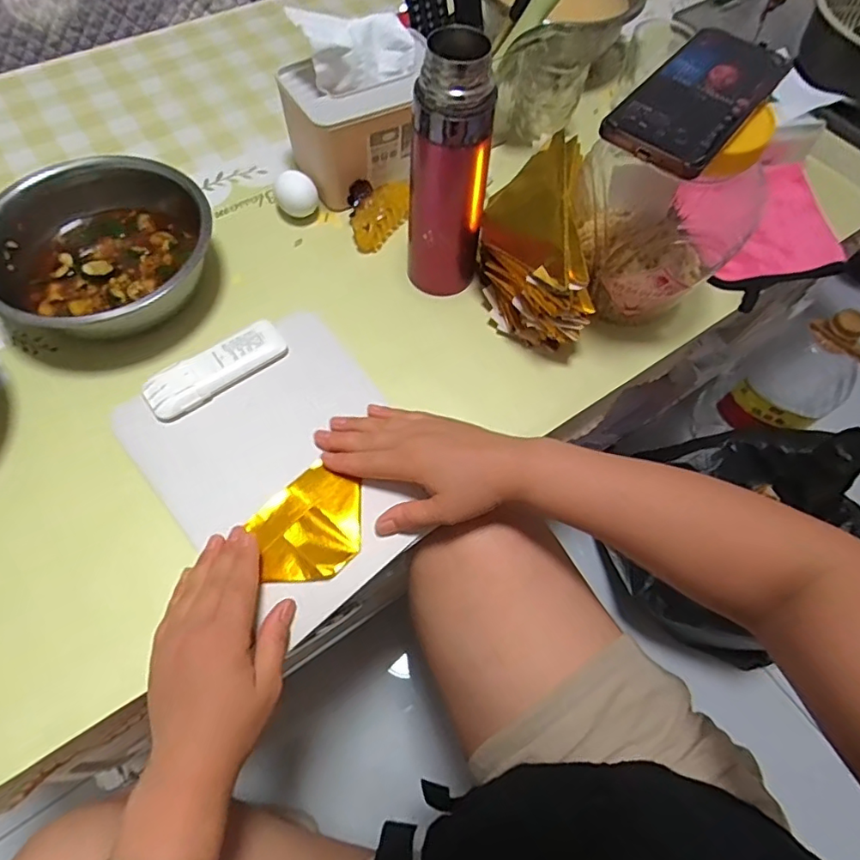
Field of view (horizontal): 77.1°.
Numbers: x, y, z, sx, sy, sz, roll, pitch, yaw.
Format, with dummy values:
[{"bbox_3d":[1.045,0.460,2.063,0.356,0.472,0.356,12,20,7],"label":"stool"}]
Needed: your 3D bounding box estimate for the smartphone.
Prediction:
[{"bbox_3d":[0.194,-0.240,0.384,0.074,0.012,0.160,37,67,14],"label":"smartphone"}]

